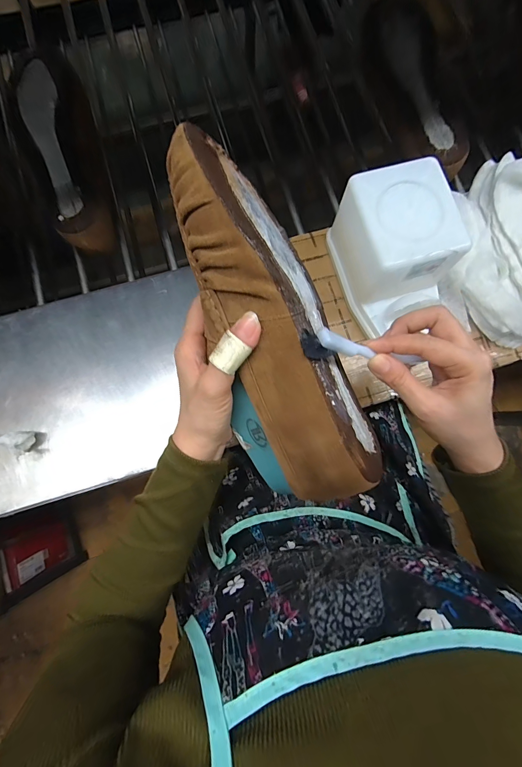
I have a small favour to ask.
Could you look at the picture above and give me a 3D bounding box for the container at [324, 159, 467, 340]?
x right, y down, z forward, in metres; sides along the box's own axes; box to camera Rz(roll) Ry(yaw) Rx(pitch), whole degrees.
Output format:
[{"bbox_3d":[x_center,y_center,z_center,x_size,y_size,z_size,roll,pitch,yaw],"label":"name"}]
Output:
[{"bbox_3d":[0.145,-0.146,0.368,0.100,0.101,0.130,-16,80,-3],"label":"container"}]

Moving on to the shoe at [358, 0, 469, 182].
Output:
[{"bbox_3d":[0.223,-0.420,0.485,0.089,0.086,0.256,-17,80,-3],"label":"shoe"}]

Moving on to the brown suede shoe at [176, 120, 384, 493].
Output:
[{"bbox_3d":[0.007,-0.044,0.243,0.093,0.063,0.265,-21,97,-5],"label":"brown suede shoe"}]

